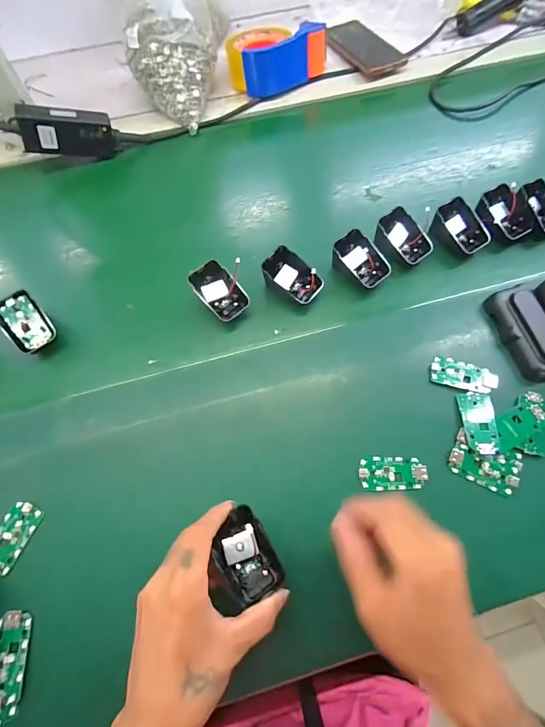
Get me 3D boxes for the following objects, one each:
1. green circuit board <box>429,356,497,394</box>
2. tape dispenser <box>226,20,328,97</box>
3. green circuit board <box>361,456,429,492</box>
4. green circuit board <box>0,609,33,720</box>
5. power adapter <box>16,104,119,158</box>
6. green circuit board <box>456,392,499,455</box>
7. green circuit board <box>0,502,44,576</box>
[{"bbox_3d":[0.202,0.011,0.379,0.062,0.009,0.029,16,70,10],"label":"green circuit board"},{"bbox_3d":[0.004,-0.489,0.569,0.152,0.068,0.105,-13,68,-2],"label":"tape dispenser"},{"bbox_3d":[0.118,0.107,0.350,0.063,0.005,0.032,-1,70,1],"label":"green circuit board"},{"bbox_3d":[-0.221,0.247,0.296,0.033,0.007,0.071,-3,68,2],"label":"green circuit board"},{"bbox_3d":[-0.280,-0.318,0.498,0.119,0.055,0.023,-12,66,-28],"label":"power adapter"},{"bbox_3d":[0.209,0.059,0.359,0.031,0.008,0.063,-1,68,3],"label":"green circuit board"},{"bbox_3d":[-0.241,0.162,0.330,0.030,0.008,0.063,17,70,10],"label":"green circuit board"}]

